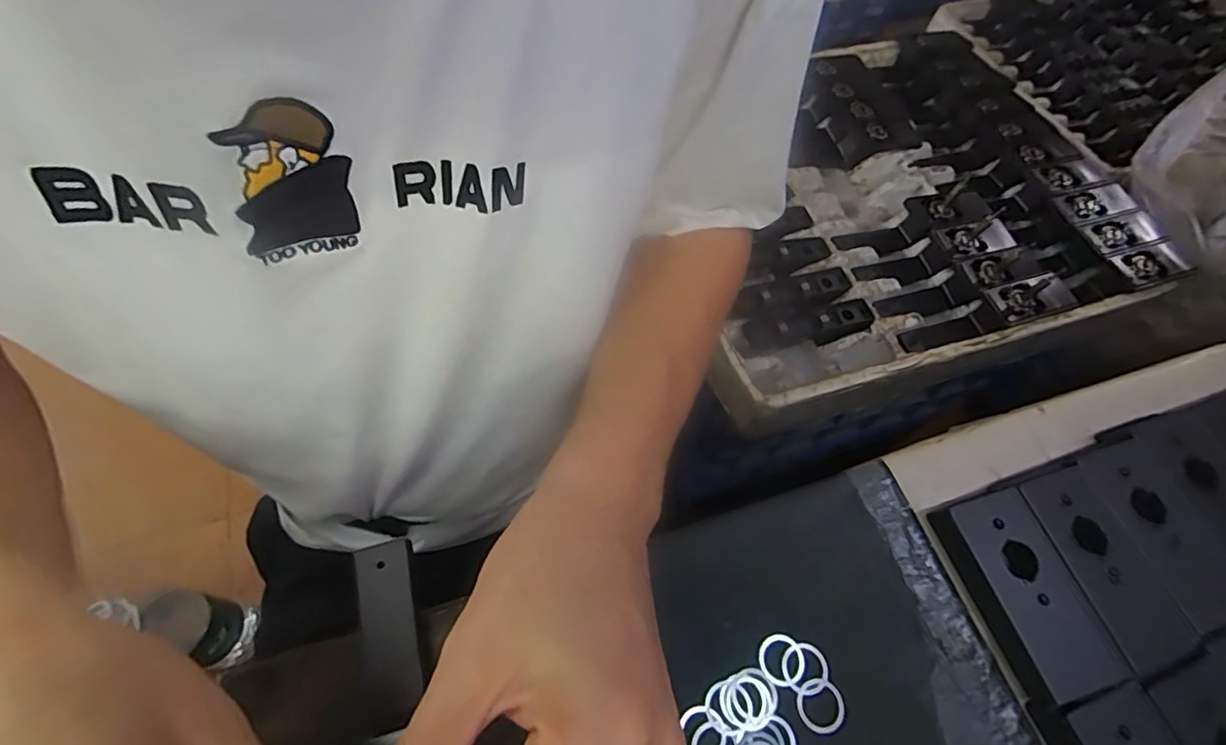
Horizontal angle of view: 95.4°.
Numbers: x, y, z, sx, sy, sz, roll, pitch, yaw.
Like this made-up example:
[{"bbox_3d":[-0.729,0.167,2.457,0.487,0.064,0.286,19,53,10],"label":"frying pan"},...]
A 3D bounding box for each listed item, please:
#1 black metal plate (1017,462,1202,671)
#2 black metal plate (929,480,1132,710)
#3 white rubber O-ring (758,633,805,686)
[{"bbox_3d":[0.280,0.108,0.318,0.049,0.004,0.105,-14,65,-9],"label":"black metal plate"},{"bbox_3d":[0.233,0.124,0.319,0.046,0.028,0.104,-13,65,-9],"label":"black metal plate"},{"bbox_3d":[0.094,0.160,0.311,0.025,0.004,0.026,1,64,-2],"label":"white rubber O-ring"}]

